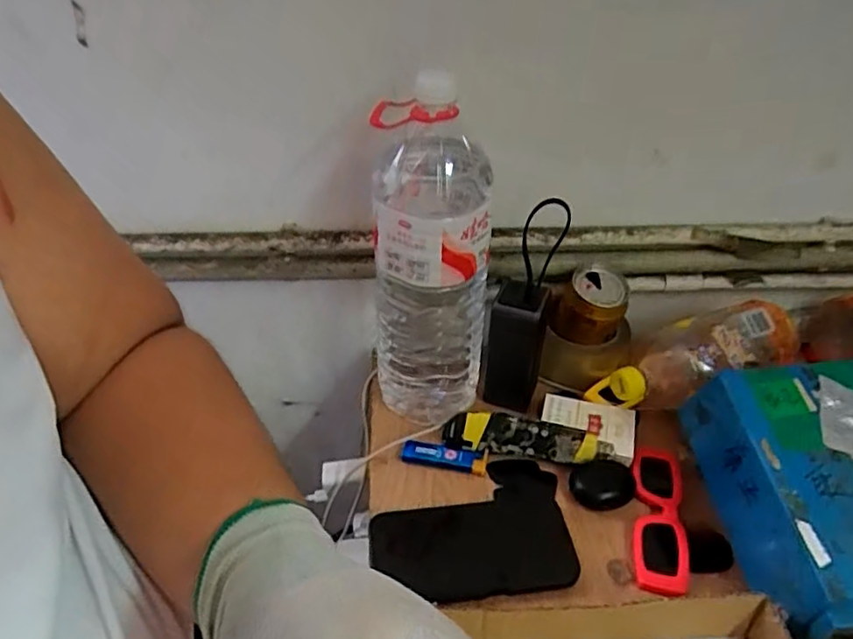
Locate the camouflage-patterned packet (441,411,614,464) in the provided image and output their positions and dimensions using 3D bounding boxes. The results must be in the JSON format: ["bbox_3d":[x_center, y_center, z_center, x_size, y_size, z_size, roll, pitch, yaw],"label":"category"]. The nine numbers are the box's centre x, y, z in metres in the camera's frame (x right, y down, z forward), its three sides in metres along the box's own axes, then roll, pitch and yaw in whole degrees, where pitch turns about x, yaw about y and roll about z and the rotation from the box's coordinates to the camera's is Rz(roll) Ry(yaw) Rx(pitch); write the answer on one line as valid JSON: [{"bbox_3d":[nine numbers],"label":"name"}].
[{"bbox_3d":[0.095,0.113,0.595,0.155,0.038,0.018,6,11,9],"label":"camouflage-patterned packet"}]

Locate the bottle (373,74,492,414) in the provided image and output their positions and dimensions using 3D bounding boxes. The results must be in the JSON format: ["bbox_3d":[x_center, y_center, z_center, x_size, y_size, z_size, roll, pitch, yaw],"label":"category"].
[{"bbox_3d":[0.003,-0.040,0.561,0.100,0.312,0.086,5,37,7],"label":"bottle"}]

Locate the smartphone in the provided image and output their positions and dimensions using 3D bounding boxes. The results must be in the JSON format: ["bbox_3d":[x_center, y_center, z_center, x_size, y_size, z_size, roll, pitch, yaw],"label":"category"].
[{"bbox_3d":[0.037,0.192,0.521,0.162,0.012,0.086,-7,42,-4],"label":"smartphone"}]

